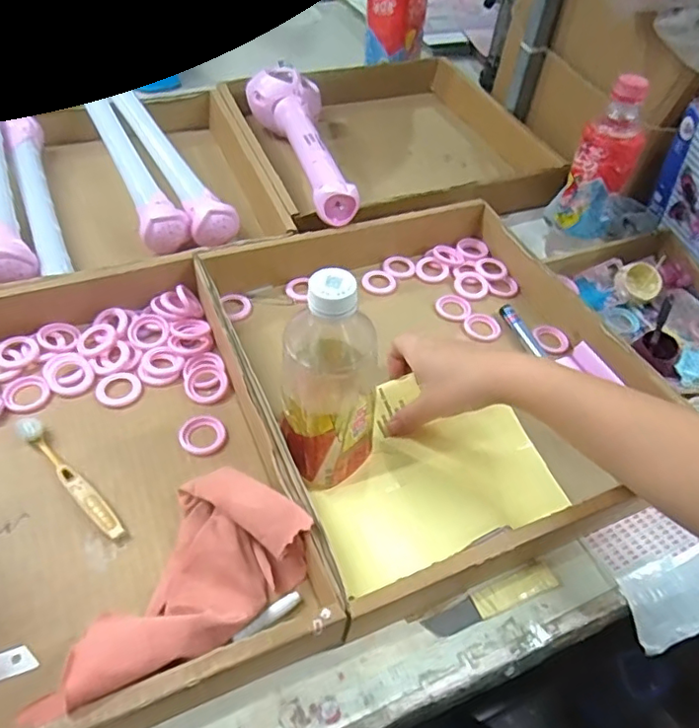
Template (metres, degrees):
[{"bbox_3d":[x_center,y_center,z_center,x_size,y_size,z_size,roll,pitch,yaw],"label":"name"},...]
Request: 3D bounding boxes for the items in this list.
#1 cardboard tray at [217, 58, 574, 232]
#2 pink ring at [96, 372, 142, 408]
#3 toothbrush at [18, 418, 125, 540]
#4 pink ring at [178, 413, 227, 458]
[{"bbox_3d":[0.043,-0.302,0.779,0.392,0.054,0.377,-20,55,-21],"label":"cardboard tray"},{"bbox_3d":[-0.203,0.023,0.509,0.037,0.005,0.036,3,50,-4],"label":"pink ring"},{"bbox_3d":[-0.217,0.088,0.447,0.135,0.010,0.017,39,57,23],"label":"toothbrush"},{"bbox_3d":[-0.123,0.060,0.486,0.037,0.005,0.039,3,50,-4],"label":"pink ring"}]

